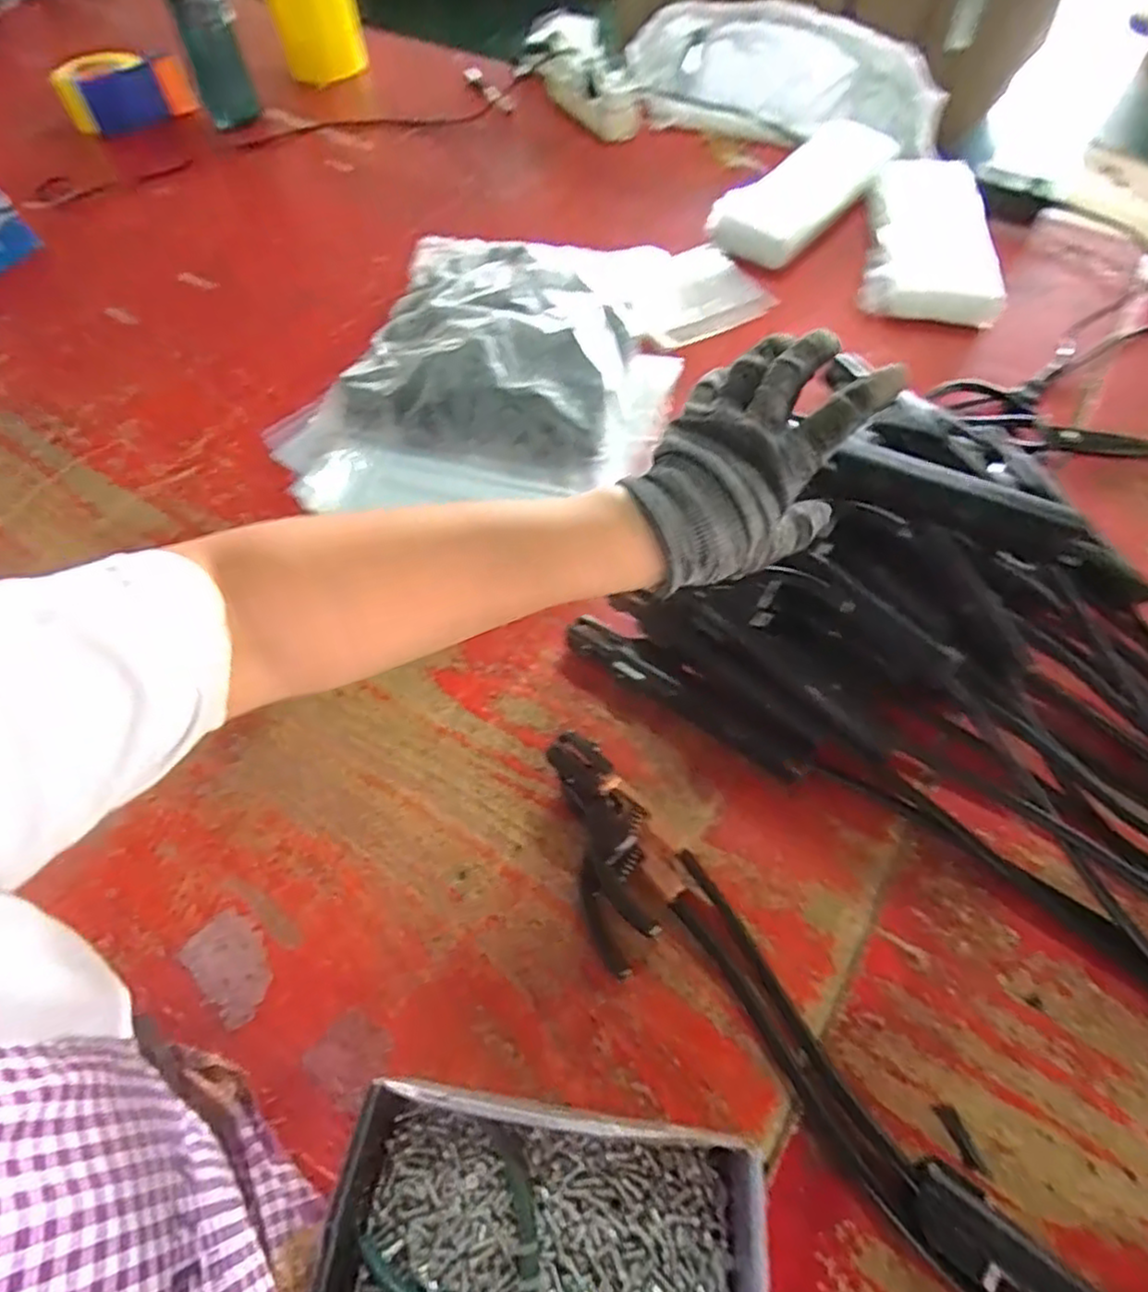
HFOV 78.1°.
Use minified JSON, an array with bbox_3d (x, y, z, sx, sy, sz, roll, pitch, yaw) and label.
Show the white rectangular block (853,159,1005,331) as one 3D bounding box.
[{"bbox_3d":[0.427,-0.497,0.849,0.147,0.035,0.313,11,58,9],"label":"white rectangular block"}]

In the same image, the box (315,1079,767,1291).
[{"bbox_3d":[-0.016,0.298,0.341,0.200,0.051,0.125,6,57,5],"label":"box"}]

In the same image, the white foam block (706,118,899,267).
[{"bbox_3d":[0.301,-0.587,0.908,0.119,0.036,0.312,37,65,23],"label":"white foam block"}]

